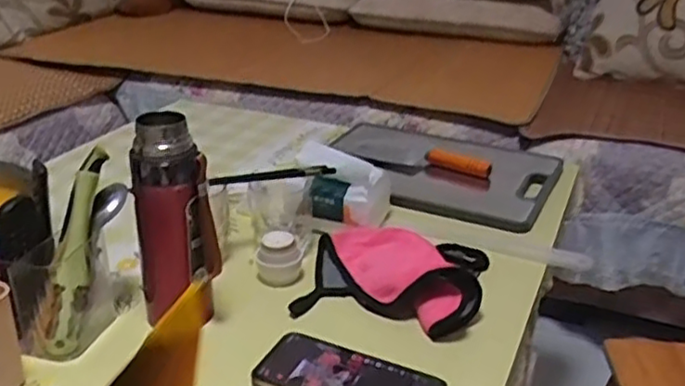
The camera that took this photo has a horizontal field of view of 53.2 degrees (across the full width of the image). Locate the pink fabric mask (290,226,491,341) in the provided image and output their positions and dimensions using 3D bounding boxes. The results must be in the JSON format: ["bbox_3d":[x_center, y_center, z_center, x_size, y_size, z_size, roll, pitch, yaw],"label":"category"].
[{"bbox_3d":[0.058,0.086,0.757,0.187,0.055,0.163,8,26,14],"label":"pink fabric mask"}]

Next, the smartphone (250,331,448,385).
[{"bbox_3d":[0.006,0.171,0.613,0.165,0.020,0.074,13,28,23],"label":"smartphone"}]

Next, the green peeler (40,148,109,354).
[{"bbox_3d":[-0.257,0.055,0.657,0.044,0.201,0.031,6,-8,10],"label":"green peeler"}]

